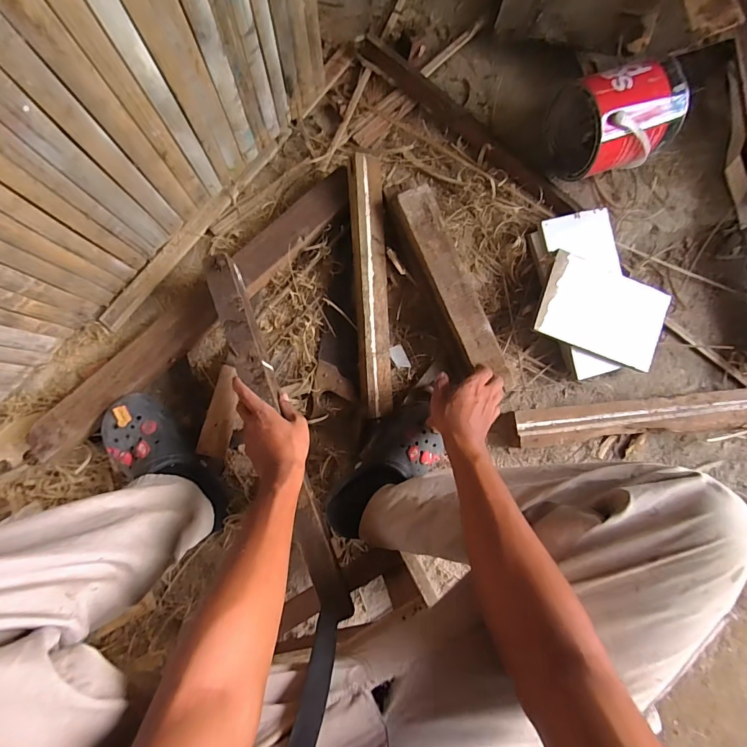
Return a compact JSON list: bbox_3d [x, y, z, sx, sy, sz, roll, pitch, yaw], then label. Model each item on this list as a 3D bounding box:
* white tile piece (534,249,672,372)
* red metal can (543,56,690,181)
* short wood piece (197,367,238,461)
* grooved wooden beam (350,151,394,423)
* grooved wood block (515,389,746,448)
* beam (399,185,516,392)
[{"bbox_3d":[0.408,-0.109,0.717,0.228,0.010,0.145,18,91,-8],"label":"white tile piece"},{"bbox_3d":[0.411,-0.439,0.697,0.152,0.149,0.166,-12,82,-5],"label":"red metal can"},{"bbox_3d":[-0.253,0.063,0.673,0.045,0.015,0.149,12,84,-2],"label":"short wood piece"},{"bbox_3d":[-0.001,-0.144,0.683,0.051,0.029,0.424,-3,94,-4],"label":"grooved wooden beam"},{"bbox_3d":[0.472,0.082,0.731,0.438,0.052,0.065,-5,82,-4],"label":"grooved wood block"},{"bbox_3d":[0.136,-0.135,0.689,0.074,0.052,0.358,-28,96,-7],"label":"beam"}]

